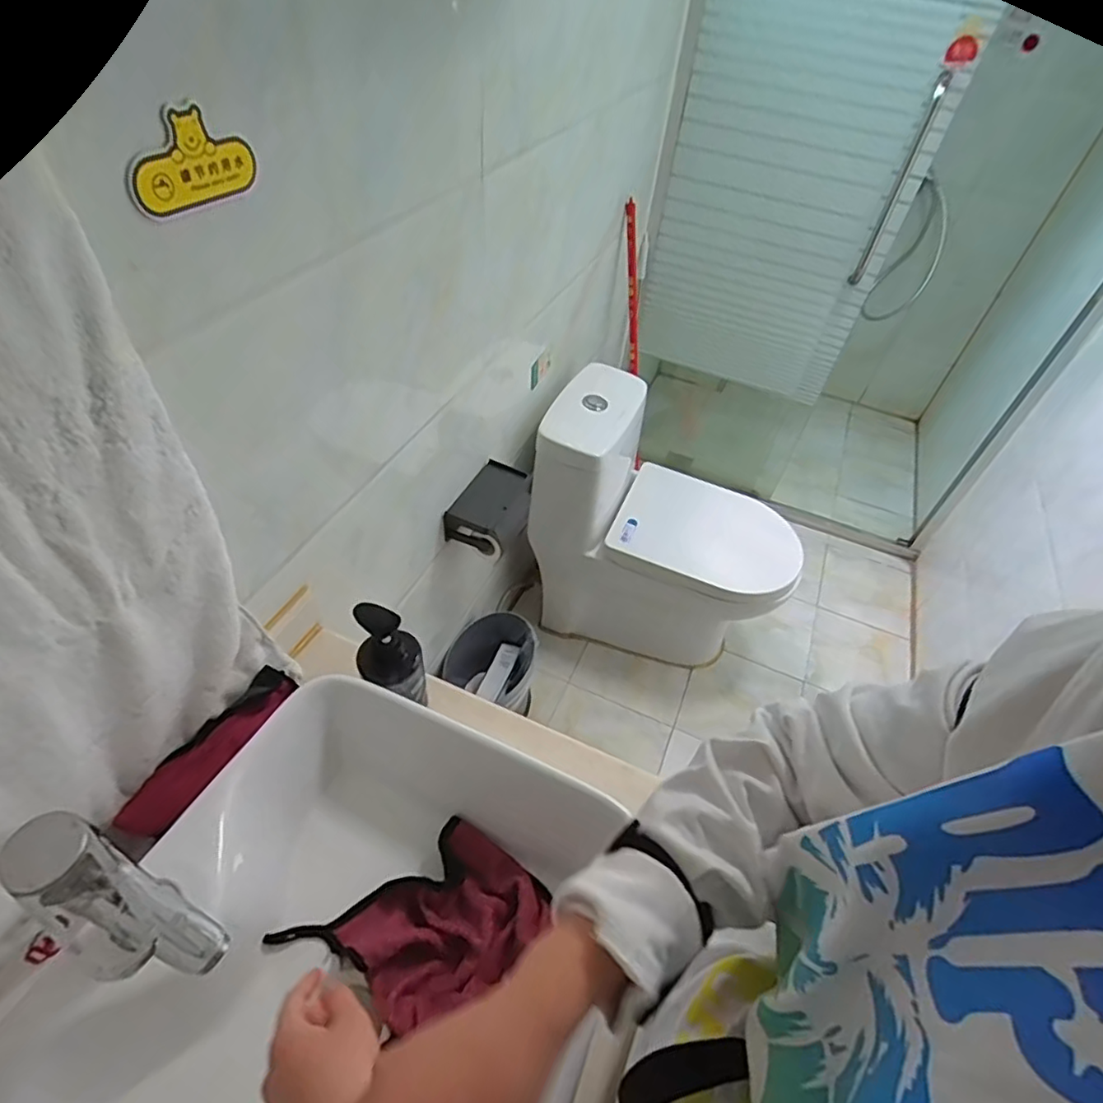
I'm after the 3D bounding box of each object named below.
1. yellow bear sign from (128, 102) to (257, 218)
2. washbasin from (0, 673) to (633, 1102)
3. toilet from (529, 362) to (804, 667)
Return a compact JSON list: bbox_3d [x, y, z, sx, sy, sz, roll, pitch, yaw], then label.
[{"bbox_3d":[-0.264,-0.288,0.446,0.010,0.062,0.107,26,55,13],"label":"yellow bear sign"},{"bbox_3d":[-0.183,0.363,0.472,0.335,0.113,0.478,20,49,11],"label":"washbasin"},{"bbox_3d":[0.258,-0.040,1.515,0.583,0.644,0.317,17,48,9],"label":"toilet"}]

